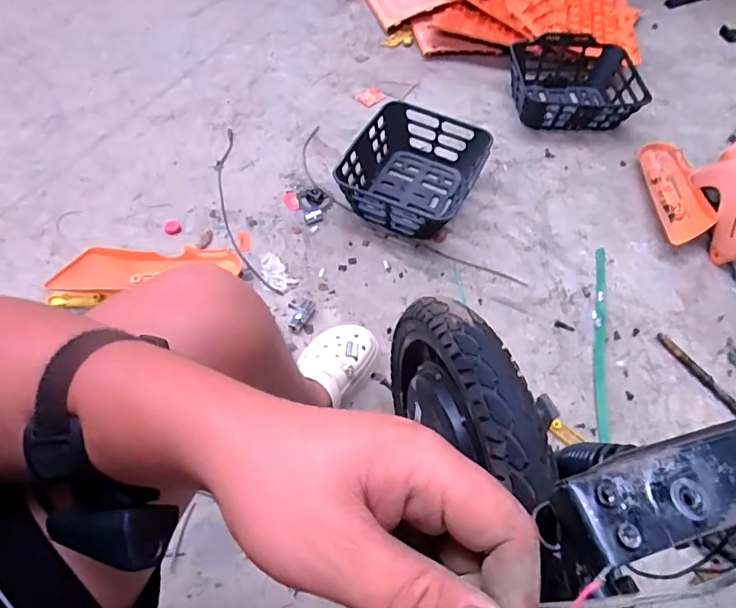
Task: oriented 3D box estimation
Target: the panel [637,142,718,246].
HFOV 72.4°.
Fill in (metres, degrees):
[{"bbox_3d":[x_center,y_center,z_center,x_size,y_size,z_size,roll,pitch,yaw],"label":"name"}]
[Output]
[{"bbox_3d":[0.733,-0.267,1.200,0.101,0.056,0.339,5,57,-1],"label":"panel"}]

